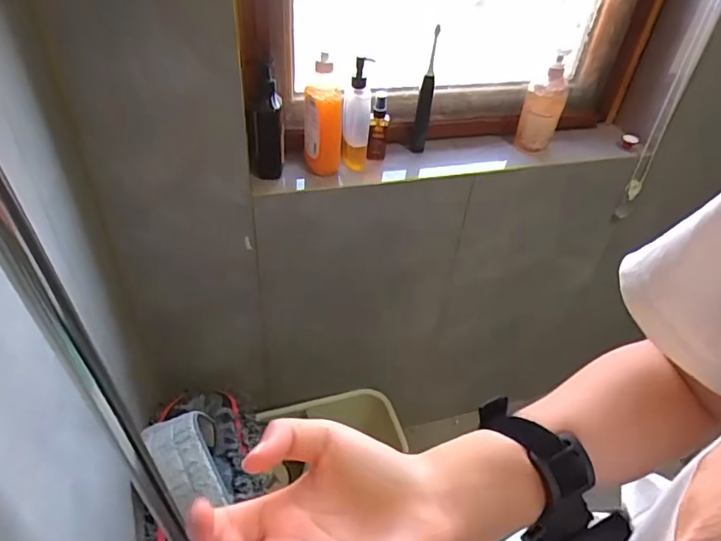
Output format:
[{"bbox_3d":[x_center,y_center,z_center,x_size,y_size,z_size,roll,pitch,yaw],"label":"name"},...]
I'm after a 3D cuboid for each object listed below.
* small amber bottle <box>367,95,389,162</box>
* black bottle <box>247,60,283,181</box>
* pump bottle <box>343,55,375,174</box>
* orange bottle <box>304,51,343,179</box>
[{"bbox_3d":[0.033,-0.266,0.963,0.029,0.118,0.037,15,42,11],"label":"small amber bottle"},{"bbox_3d":[-0.162,-0.236,0.862,0.056,0.184,0.076,-2,42,-9],"label":"black bottle"},{"bbox_3d":[-0.007,-0.277,0.923,0.049,0.193,0.048,4,41,-1],"label":"pump bottle"},{"bbox_3d":[-0.066,-0.265,0.893,0.069,0.203,0.053,4,41,-1],"label":"orange bottle"}]

